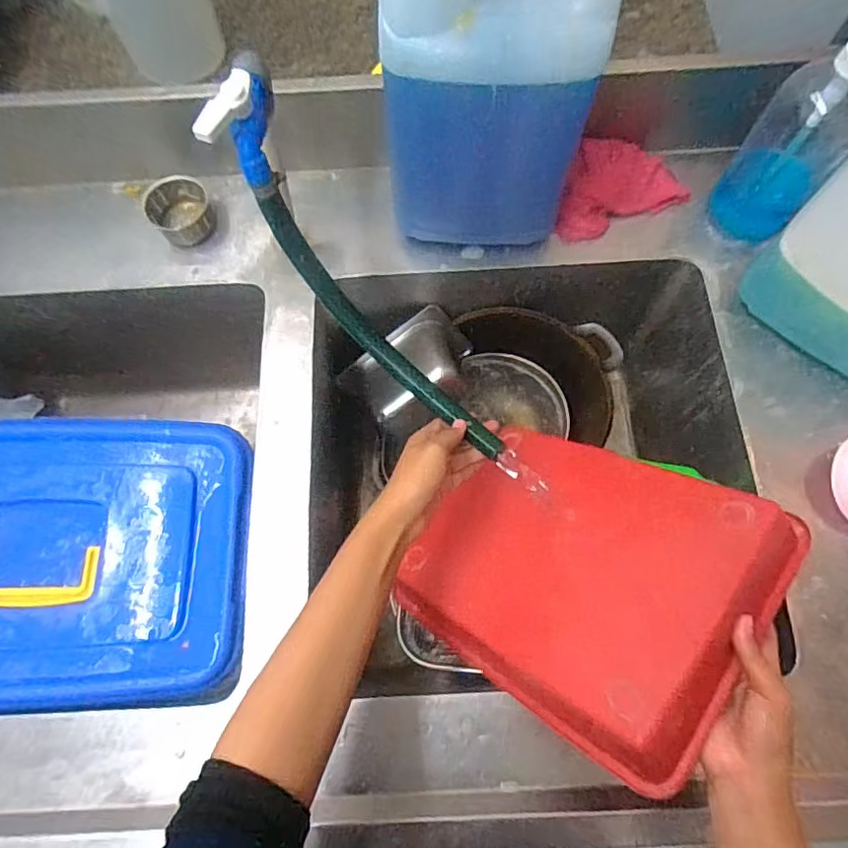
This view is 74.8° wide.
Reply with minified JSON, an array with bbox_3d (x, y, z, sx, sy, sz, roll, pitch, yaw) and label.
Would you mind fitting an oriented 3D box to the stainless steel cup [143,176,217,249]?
[{"bbox_3d":[-0.292,-0.257,0.668,0.073,0.052,0.072,0,71,1],"label":"stainless steel cup"}]

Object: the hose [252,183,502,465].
[{"bbox_3d":[-0.039,-0.077,0.519,0.303,0.059,0.024,46,76,-12],"label":"hose"}]

